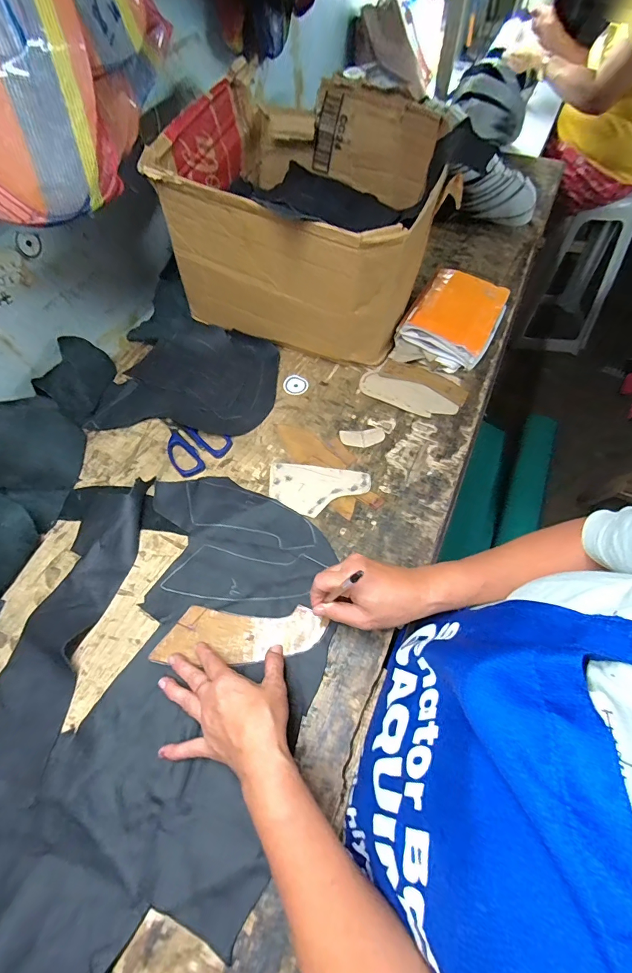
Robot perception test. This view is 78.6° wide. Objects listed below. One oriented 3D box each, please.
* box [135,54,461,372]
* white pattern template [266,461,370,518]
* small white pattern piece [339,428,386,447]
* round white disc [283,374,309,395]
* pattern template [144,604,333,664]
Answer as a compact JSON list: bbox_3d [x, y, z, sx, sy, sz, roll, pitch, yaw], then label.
[{"bbox_3d":[0.010,-0.449,0.654,0.354,0.257,0.450,16,60,12],"label":"box"},{"bbox_3d":[0.003,0.004,0.520,0.134,0.006,0.077,5,59,5],"label":"white pattern template"},{"bbox_3d":[0.069,-0.072,0.566,0.064,0.004,0.031,-4,58,0],"label":"small white pattern piece"},{"bbox_3d":[-0.032,-0.167,0.629,0.040,0.009,0.039,-1,58,2],"label":"round white disc"},{"bbox_3d":[-0.082,0.162,0.424,0.181,0.004,0.057,-3,58,1],"label":"pattern template"}]

